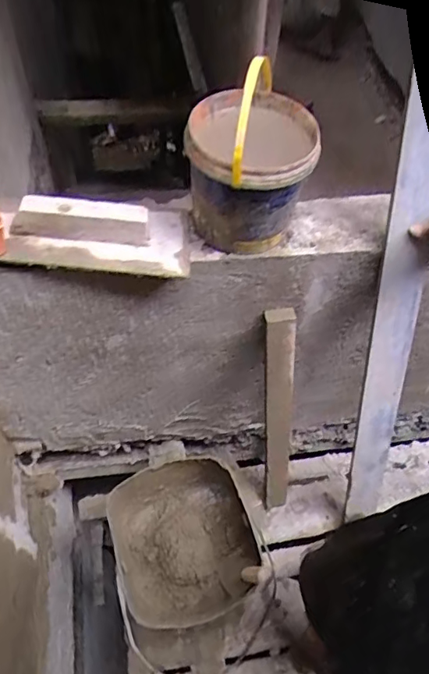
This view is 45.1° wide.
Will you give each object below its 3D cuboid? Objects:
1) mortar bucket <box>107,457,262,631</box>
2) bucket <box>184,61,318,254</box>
[{"bbox_3d":[-0.072,0.491,1.229,0.306,0.188,0.333,-15,58,-13],"label":"mortar bucket"},{"bbox_3d":[0.057,-0.301,0.851,0.201,0.260,0.230,3,56,-1],"label":"bucket"}]

